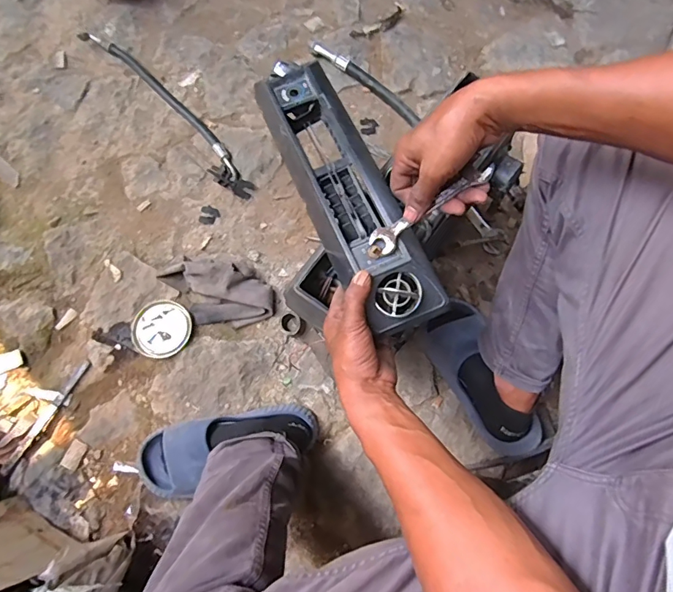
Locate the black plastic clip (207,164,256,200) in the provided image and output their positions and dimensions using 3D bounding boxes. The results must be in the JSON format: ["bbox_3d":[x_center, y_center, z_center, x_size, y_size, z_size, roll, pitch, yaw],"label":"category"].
[{"bbox_3d":[-0.213,-0.234,0.938,0.095,0.023,0.035,31,77,-8],"label":"black plastic clip"}]

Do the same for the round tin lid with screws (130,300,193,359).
[{"bbox_3d":[-0.321,0.060,0.846,0.107,0.020,0.104,0,75,0],"label":"round tin lid with screws"}]

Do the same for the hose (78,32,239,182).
[{"bbox_3d":[-0.369,-0.419,0.986,0.501,0.025,0.051,44,79,10],"label":"hose"}]

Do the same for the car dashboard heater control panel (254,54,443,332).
[{"bbox_3d":[0.009,-0.132,0.548,0.098,0.055,0.360,-24,71,-6],"label":"car dashboard heater control panel"}]

